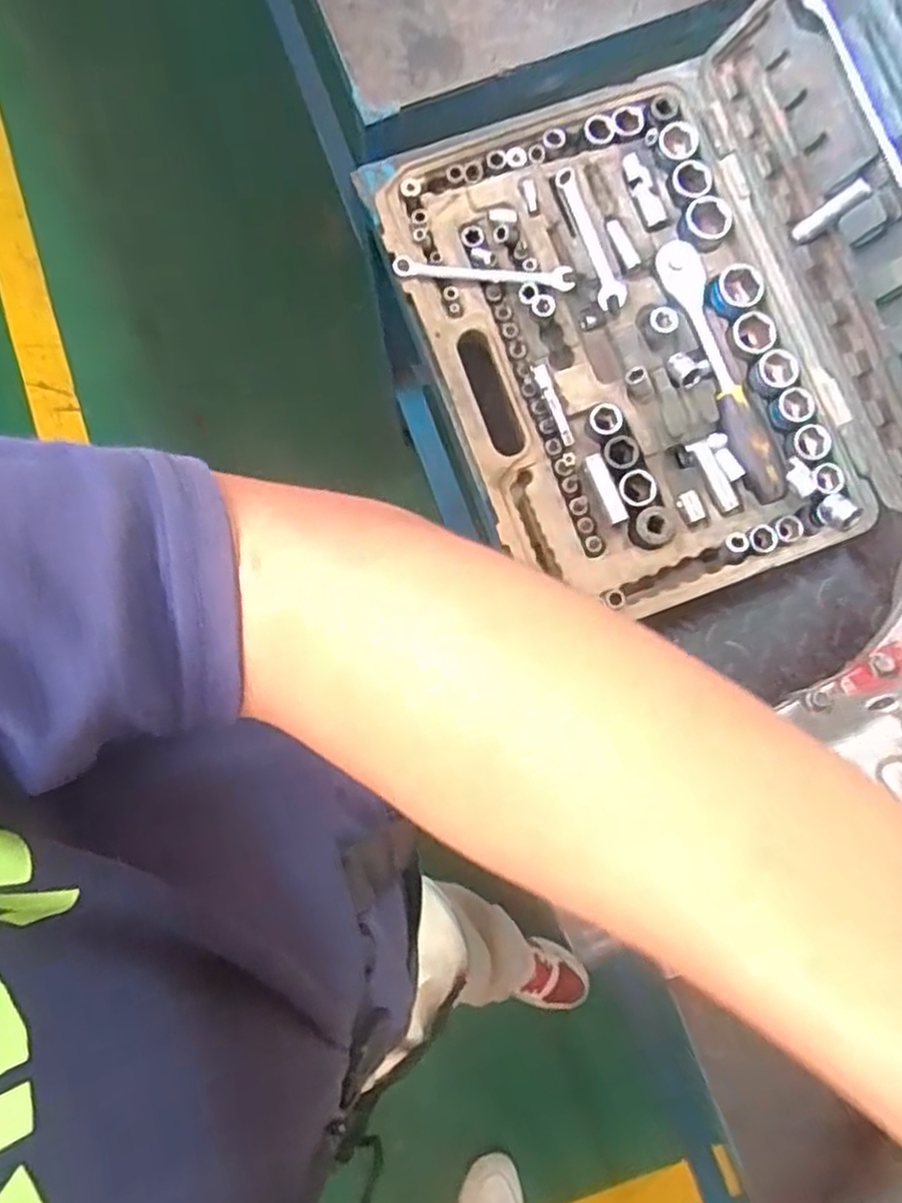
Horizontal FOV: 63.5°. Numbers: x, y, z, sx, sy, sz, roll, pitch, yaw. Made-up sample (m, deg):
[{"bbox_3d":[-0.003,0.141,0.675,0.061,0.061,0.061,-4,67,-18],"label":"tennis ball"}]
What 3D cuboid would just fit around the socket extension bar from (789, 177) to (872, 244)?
[{"bbox_3d":[0.338,-0.346,0.648,0.011,0.069,0.015,-7,77,-37],"label":"socket extension bar"}]

